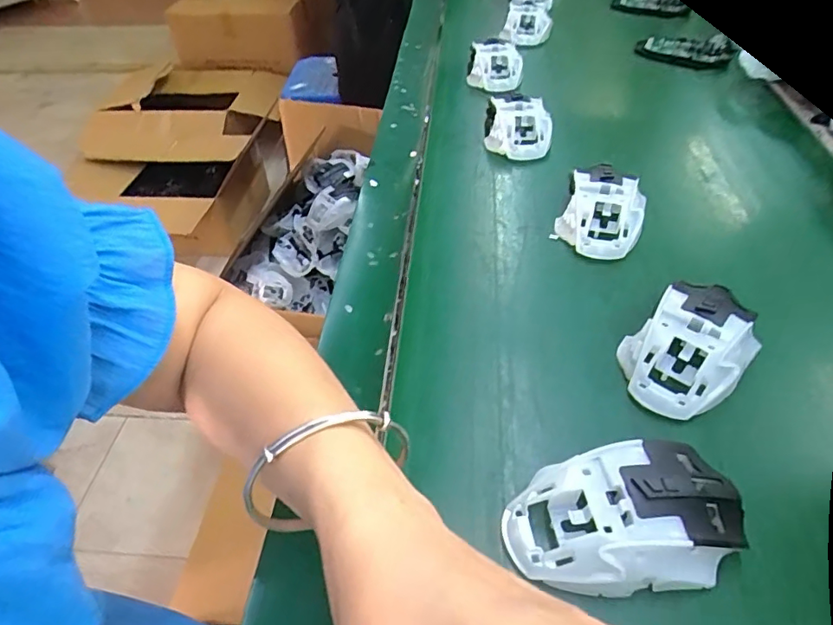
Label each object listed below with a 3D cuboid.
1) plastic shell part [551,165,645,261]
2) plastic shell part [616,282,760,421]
[{"bbox_3d":[0.155,-0.084,0.438,0.068,0.040,0.081,20,51,21],"label":"plastic shell part"},{"bbox_3d":[0.173,0.022,0.333,0.096,0.038,0.067,-34,53,-25],"label":"plastic shell part"}]

